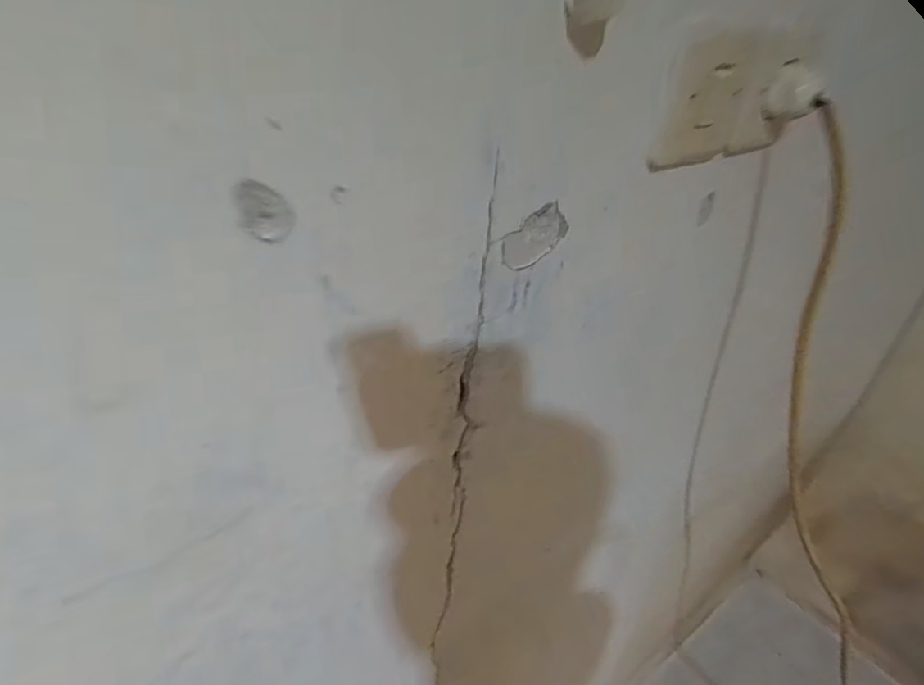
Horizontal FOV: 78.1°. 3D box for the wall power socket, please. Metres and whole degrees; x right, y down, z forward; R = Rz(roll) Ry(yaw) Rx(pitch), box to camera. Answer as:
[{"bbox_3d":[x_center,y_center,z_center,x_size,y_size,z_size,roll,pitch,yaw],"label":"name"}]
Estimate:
[{"bbox_3d":[0.179,-0.158,0.370,0.140,0.081,0.017,-19,42,-32],"label":"wall power socket"}]

